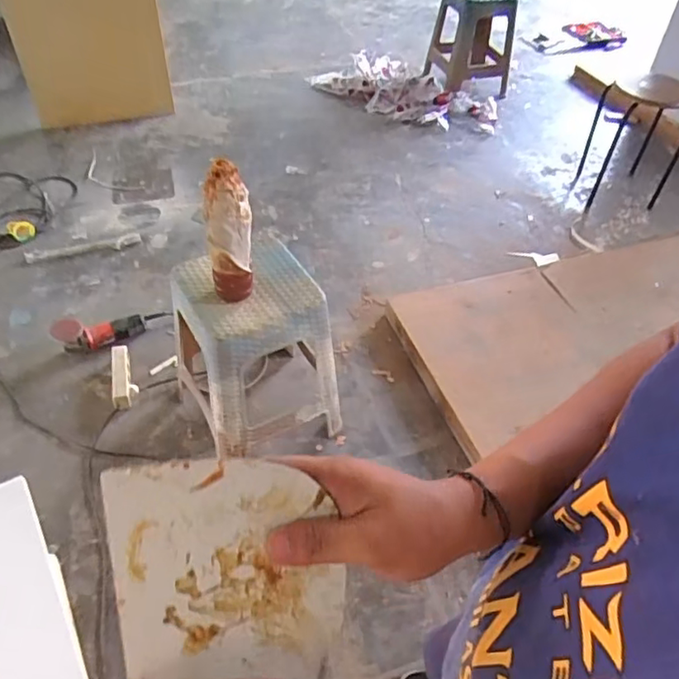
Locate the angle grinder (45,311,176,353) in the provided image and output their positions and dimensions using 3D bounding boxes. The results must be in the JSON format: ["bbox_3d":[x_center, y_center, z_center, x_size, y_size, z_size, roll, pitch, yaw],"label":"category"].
[{"bbox_3d":[-0.688,-0.035,1.786,0.311,0.111,0.079,-16,49,-18],"label":"angle grinder"}]

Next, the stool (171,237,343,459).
[{"bbox_3d":[-0.208,0.031,1.467,0.326,0.415,0.301,-23,52,-21],"label":"stool"}]

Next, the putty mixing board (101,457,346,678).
[{"bbox_3d":[-0.059,0.130,0.321,0.115,0.140,0.004,-3,13,-9],"label":"putty mixing board"}]

